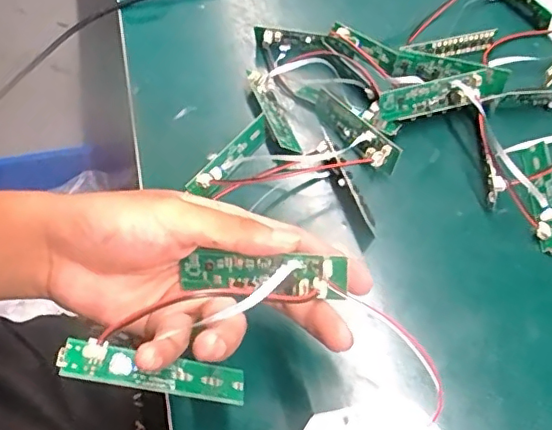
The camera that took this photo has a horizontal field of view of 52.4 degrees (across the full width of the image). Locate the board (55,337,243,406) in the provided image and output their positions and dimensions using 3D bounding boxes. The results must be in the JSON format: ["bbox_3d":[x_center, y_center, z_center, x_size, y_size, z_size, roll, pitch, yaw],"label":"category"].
[{"bbox_3d":[-0.054,0.071,0.254,0.084,0.006,0.018,17,55,-20],"label":"board"}]

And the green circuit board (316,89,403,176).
[{"bbox_3d":[0.052,-0.060,0.396,0.013,0.024,0.085,-17,50,-33],"label":"green circuit board"}]

